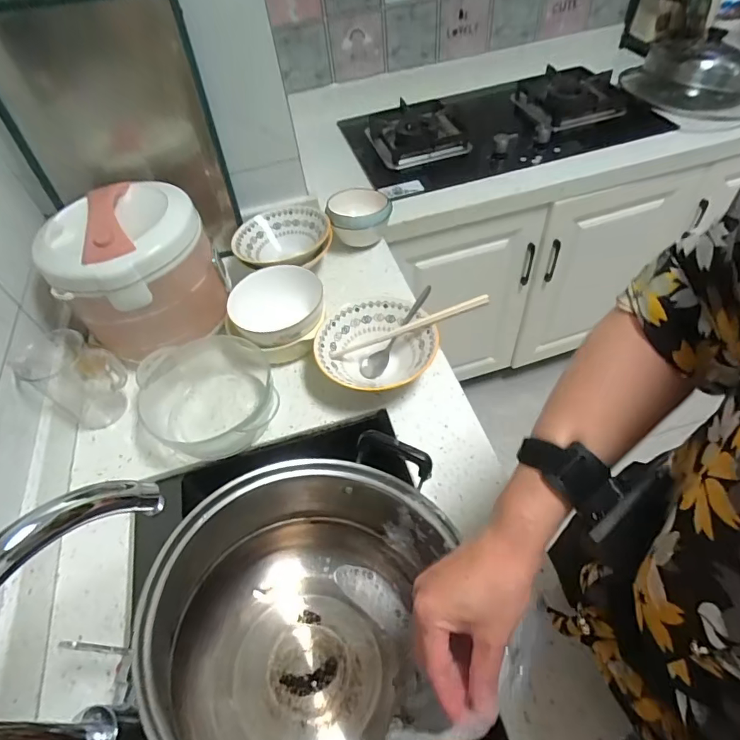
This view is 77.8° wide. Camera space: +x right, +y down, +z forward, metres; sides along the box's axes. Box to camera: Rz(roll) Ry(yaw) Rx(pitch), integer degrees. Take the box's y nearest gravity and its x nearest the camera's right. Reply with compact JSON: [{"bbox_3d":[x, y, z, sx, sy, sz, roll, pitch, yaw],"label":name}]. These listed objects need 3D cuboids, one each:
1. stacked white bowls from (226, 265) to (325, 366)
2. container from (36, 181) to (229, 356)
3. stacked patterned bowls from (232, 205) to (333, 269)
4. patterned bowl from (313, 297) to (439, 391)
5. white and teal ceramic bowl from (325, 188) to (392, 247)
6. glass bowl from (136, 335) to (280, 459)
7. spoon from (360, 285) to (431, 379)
[{"bbox_3d":[-0.147,-0.095,0.742,0.142,0.084,0.146,-7,51,0],"label":"stacked white bowls"},{"bbox_3d":[-0.358,-0.159,0.715,0.217,0.195,0.198,-3,52,4],"label":"container"},{"bbox_3d":[-0.158,-0.230,0.866,0.175,0.077,0.175,-15,52,-5],"label":"stacked patterned bowls"},{"bbox_3d":[0.008,-0.028,0.696,0.169,0.066,0.174,-2,52,3],"label":"patterned bowl"},{"bbox_3d":[-0.021,-0.294,0.900,0.118,0.090,0.099,-14,52,-4],"label":"white and teal ceramic bowl"},{"bbox_3d":[-0.237,0.042,0.672,0.191,0.088,0.200,-2,52,3],"label":"glass bowl"},{"bbox_3d":[0.042,-0.059,0.706,0.035,0.021,0.168,35,90,28],"label":"spoon"}]

